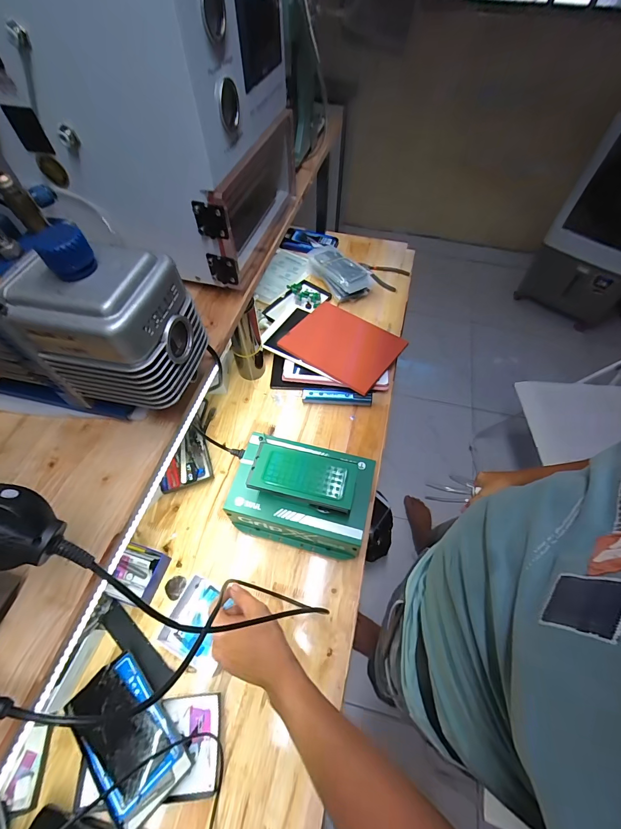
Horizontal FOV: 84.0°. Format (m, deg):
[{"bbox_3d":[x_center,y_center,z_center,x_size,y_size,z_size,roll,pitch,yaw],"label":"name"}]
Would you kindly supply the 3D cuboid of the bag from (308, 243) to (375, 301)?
[{"bbox_3d":[0.068,-0.409,0.976,0.117,0.045,0.236,-33,64,-19],"label":"bag"}]

